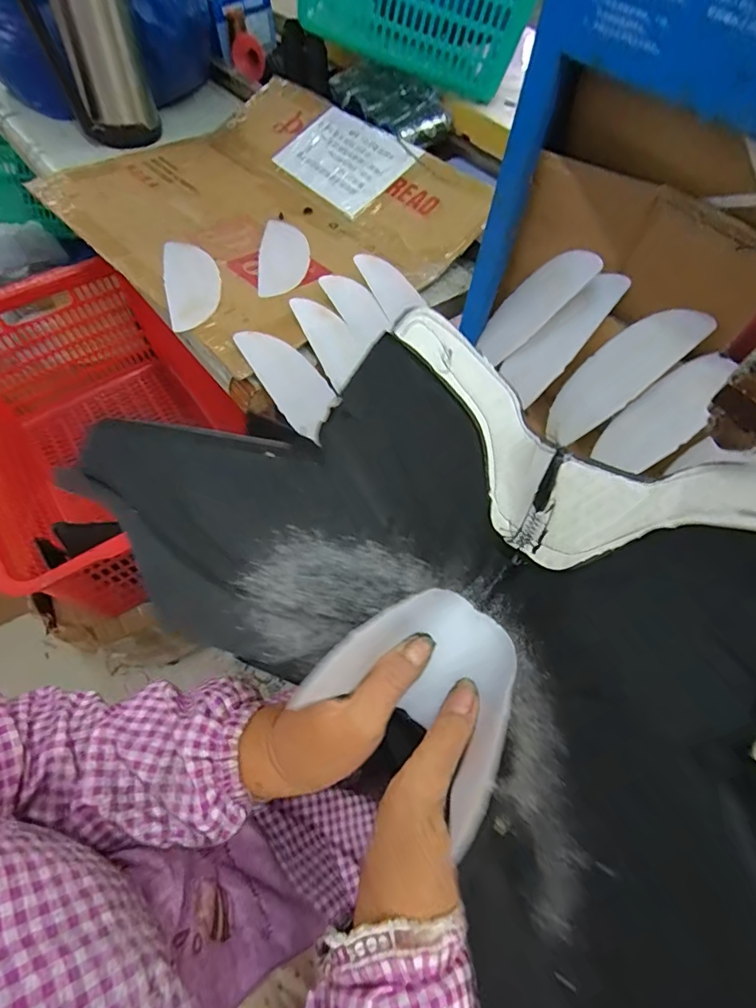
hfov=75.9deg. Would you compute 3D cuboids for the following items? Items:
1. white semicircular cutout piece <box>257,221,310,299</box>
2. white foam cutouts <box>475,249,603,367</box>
[{"bbox_3d":[-0.125,-0.334,0.647,0.064,0.004,0.184,-2,59,-6],"label":"white semicircular cutout piece"},{"bbox_3d":[0.177,-0.229,0.561,0.010,0.165,0.064,0,69,-32],"label":"white foam cutouts"}]

